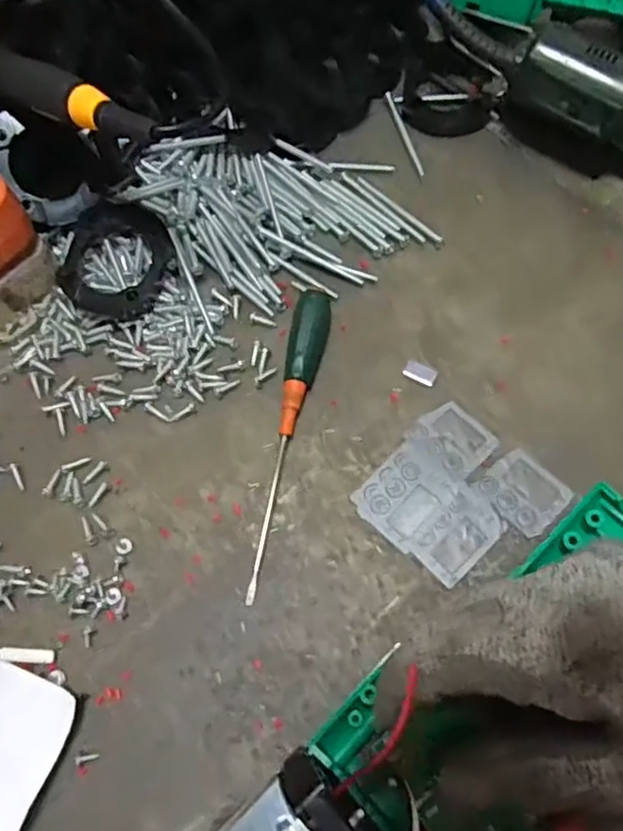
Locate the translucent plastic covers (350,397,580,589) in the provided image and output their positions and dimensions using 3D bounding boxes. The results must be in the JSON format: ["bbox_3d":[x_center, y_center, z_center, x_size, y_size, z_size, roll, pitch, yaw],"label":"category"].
[{"bbox_3d":[0.066,0.036,0.287,0.071,0.004,0.069,39,75,15],"label":"translucent plastic covers"}]

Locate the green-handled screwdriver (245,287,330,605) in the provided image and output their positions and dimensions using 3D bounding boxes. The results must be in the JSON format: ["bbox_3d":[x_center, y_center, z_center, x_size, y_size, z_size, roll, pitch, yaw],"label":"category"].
[{"bbox_3d":[-0.012,0.008,0.295,0.015,0.016,0.145,10,69,6],"label":"green-handled screwdriver"}]

